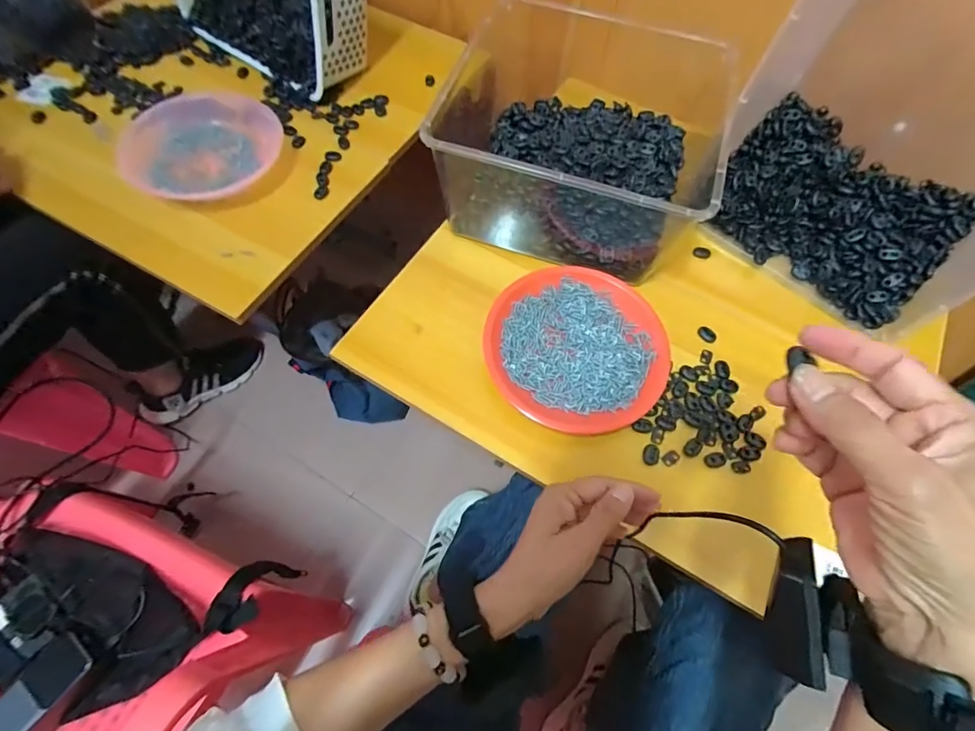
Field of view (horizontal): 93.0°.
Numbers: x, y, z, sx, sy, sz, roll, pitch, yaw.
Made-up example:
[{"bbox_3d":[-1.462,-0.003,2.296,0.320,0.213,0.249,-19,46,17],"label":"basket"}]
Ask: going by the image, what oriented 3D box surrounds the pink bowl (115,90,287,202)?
[{"bbox_3d":[-0.368,-0.287,0.591,0.182,0.038,0.156,-37,72,-18],"label":"pink bowl"}]

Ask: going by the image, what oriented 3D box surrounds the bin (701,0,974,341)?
[{"bbox_3d":[0.433,-0.241,0.490,0.300,0.268,0.209,38,68,14],"label":"bin"}]

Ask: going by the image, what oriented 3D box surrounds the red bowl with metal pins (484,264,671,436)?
[{"bbox_3d":[0.098,-0.023,0.514,0.190,0.030,0.182,1,64,-2],"label":"red bowl with metal pins"}]

